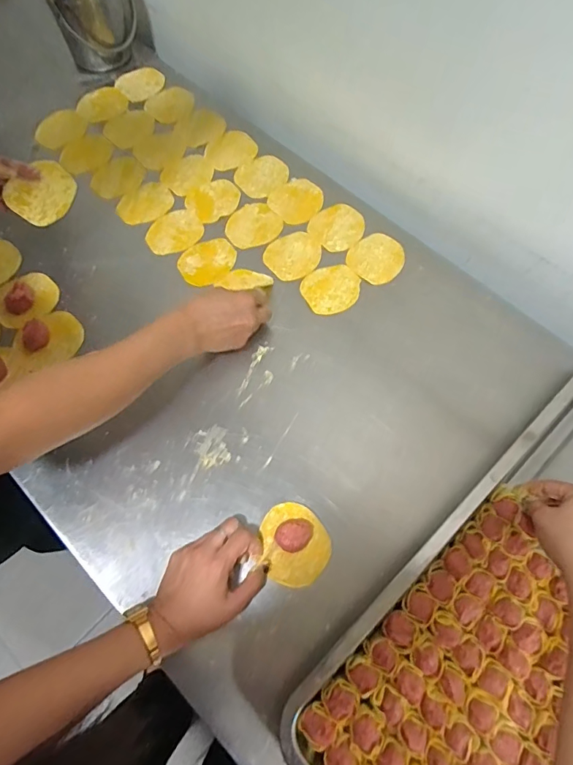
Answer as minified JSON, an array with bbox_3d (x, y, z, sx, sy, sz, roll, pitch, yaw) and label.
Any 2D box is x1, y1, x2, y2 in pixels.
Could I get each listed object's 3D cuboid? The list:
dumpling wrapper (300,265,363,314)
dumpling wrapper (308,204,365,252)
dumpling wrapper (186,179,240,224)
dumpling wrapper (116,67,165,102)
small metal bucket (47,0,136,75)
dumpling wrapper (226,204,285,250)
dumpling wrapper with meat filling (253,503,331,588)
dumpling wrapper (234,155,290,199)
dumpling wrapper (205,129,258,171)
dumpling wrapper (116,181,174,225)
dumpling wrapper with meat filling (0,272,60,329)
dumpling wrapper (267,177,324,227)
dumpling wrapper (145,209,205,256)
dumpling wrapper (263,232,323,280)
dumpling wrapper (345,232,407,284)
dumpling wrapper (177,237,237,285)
[{"bbox_3d":[0.064,-0.131,0.634,0.082,0.004,0.071,-18,69,-9],"label":"dumpling wrapper"},{"bbox_3d":[0.077,-0.231,0.679,0.079,0.006,0.076,0,70,1],"label":"dumpling wrapper"},{"bbox_3d":[-0.111,-0.281,0.701,0.079,0.005,0.070,-33,72,-14],"label":"dumpling wrapper"},{"bbox_3d":[-0.247,-0.510,0.776,0.078,0.008,0.077,1,67,-2],"label":"dumpling wrapper"},{"bbox_3d":[-0.330,-0.643,0.777,0.131,0.141,0.119,-13,69,-7],"label":"small metal bucket"},{"bbox_3d":[-0.050,-0.234,0.682,0.081,0.004,0.073,-36,73,-12],"label":"dumpling wrapper"},{"bbox_3d":[0.009,0.173,0.486,0.075,0.020,0.080,1,67,-2],"label":"dumpling wrapper with meat filling"},{"bbox_3d":[-0.039,-0.327,0.720,0.069,0.004,0.084,42,72,14],"label":"dumpling wrapper"},{"bbox_3d":[-0.090,-0.376,0.735,0.072,0.004,0.088,40,72,14],"label":"dumpling wrapper"},{"bbox_3d":[-0.216,-0.274,0.692,0.086,0.007,0.067,-39,74,-16],"label":"dumpling wrapper"},{"bbox_3d":[-0.355,-0.113,0.618,0.073,0.015,0.085,39,72,13],"label":"dumpling wrapper with meat filling"},{"bbox_3d":[0.018,-0.278,0.700,0.084,0.005,0.077,1,67,-2],"label":"dumpling wrapper"},{"bbox_3d":[-0.167,-0.223,0.677,0.087,0.008,0.069,-38,74,-16],"label":"dumpling wrapper"},{"bbox_3d":[0.010,-0.184,0.658,0.082,0.004,0.072,-35,73,-15],"label":"dumpling wrapper"},{"bbox_3d":[0.131,-0.180,0.656,0.082,0.004,0.074,-41,75,-17],"label":"dumpling wrapper"},{"bbox_3d":[-0.112,-0.175,0.655,0.071,0.006,0.088,39,72,13],"label":"dumpling wrapper"}]

